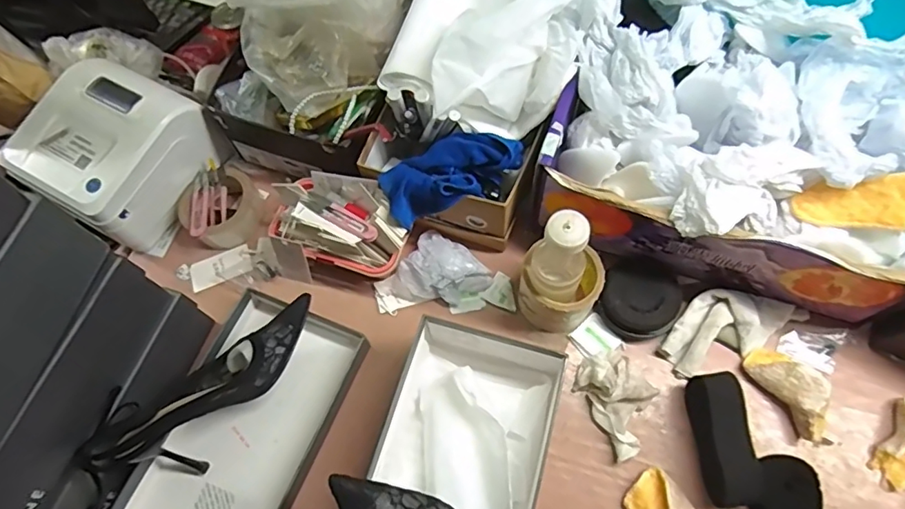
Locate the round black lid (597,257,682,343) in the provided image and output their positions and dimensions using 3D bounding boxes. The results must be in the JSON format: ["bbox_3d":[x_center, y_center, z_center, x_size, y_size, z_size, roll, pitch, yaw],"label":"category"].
[{"bbox_3d":[0.218,0.050,0.623,0.087,0.046,0.097,29,71,15],"label":"round black lid"}]

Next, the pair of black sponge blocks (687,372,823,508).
[{"bbox_3d":[0.298,0.221,0.528,0.097,0.052,0.209,-28,67,-9],"label":"pair of black sponge blocks"}]

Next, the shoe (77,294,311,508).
[{"bbox_3d":[-0.256,0.142,0.576,0.086,0.094,0.264,39,74,19],"label":"shoe"}]

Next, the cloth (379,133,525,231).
[{"bbox_3d":[0.000,-0.093,0.610,0.160,0.046,0.079,-24,66,6],"label":"cloth"}]

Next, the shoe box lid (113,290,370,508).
[{"bbox_3d":[-0.227,0.203,0.587,0.161,0.040,0.304,20,69,12],"label":"shoe box lid"}]

